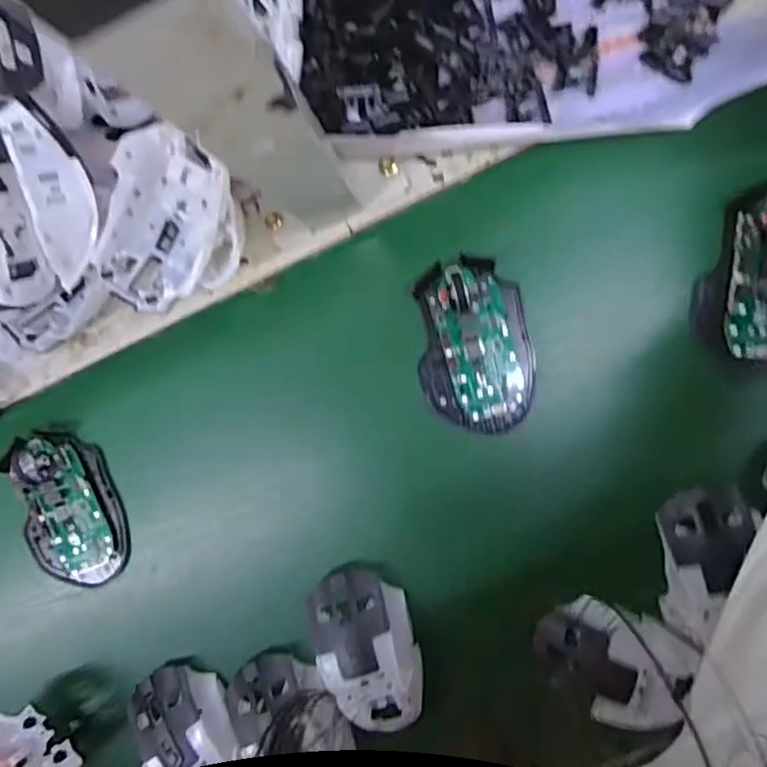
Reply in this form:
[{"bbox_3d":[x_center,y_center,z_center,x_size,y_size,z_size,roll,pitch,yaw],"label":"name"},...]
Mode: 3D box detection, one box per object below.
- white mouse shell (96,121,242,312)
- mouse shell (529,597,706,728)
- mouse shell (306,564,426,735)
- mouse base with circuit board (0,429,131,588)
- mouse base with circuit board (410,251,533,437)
[{"bbox_3d":[-0.124,-0.094,0.377,0.076,0.032,0.101,19,97,0],"label":"white mouse shell"},{"bbox_3d":[0.147,0.180,0.412,0.090,0.029,0.065,23,88,18],"label":"mouse shell"},{"bbox_3d":[-0.010,0.181,0.417,0.063,0.026,0.108,-14,95,4],"label":"mouse shell"},{"bbox_3d":[-0.223,0.090,0.443,0.067,0.024,0.112,-15,95,4],"label":"mouse base with circuit board"},{"bbox_3d":[0.061,-0.023,0.409,0.071,0.031,0.112,-5,96,3],"label":"mouse base with circuit board"}]

